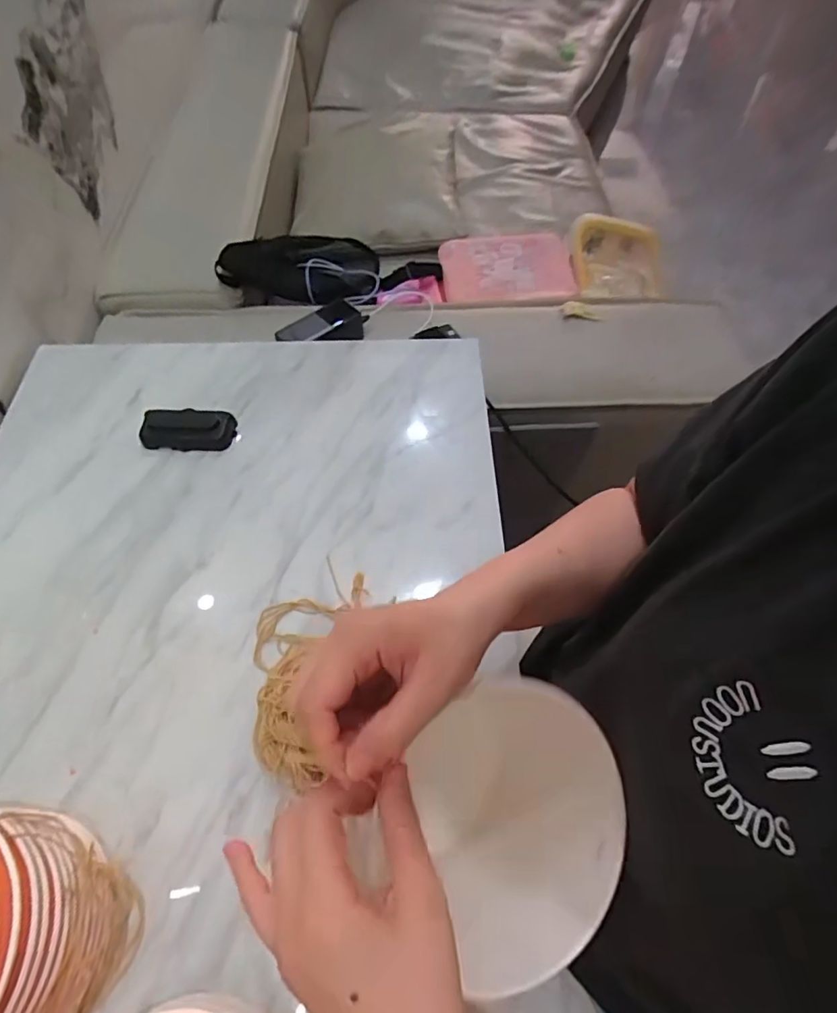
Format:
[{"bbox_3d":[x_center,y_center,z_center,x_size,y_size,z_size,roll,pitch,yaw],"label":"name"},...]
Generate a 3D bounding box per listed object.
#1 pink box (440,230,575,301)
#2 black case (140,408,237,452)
[{"bbox_3d":[0.168,-0.447,0.972,0.259,0.039,0.145,-6,60,-4],"label":"pink box"},{"bbox_3d":[-0.269,-0.092,0.621,0.103,0.027,0.050,1,59,0],"label":"black case"}]

